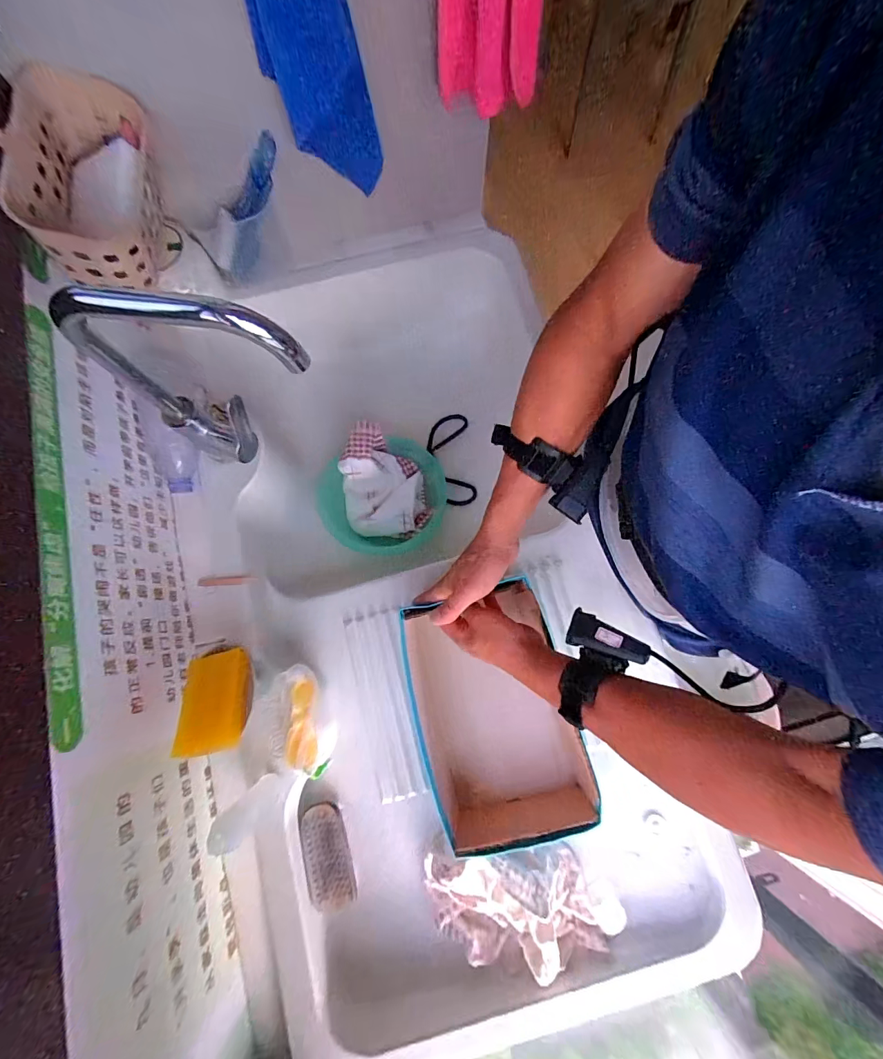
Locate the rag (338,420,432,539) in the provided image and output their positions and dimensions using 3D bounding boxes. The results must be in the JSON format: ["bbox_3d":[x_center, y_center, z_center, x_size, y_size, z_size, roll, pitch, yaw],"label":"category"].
[{"bbox_3d":[-0.102,-0.085,0.712,0.141,0.076,0.198,-10,78,-1],"label":"rag"}]

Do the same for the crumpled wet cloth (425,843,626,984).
[{"bbox_3d":[0.099,0.451,0.476,0.230,0.062,0.138,-1,78,1],"label":"crumpled wet cloth"}]

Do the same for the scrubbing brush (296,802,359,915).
[{"bbox_3d":[-0.152,0.430,0.529,0.059,0.016,0.124,-15,78,-21],"label":"scrubbing brush"}]

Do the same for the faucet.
[{"bbox_3d":[-0.244,-0.141,0.444,0.239,0.287,0.049,10,79,3],"label":"faucet"}]

